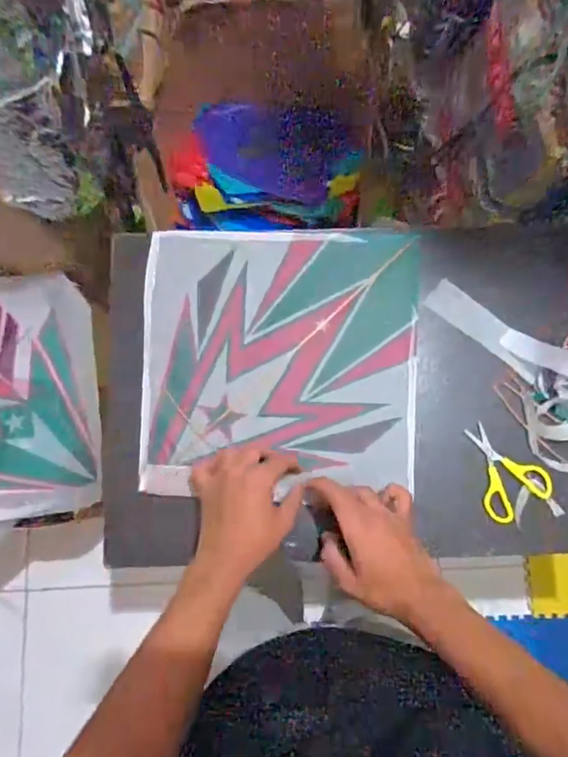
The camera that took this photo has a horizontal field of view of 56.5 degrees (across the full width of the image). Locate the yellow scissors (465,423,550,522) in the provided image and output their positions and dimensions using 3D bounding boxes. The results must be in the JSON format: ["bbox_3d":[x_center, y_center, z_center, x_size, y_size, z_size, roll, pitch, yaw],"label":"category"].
[{"bbox_3d":[0.251,0.103,0.612,0.076,0.018,0.108,-31,81,-7],"label":"yellow scissors"}]

